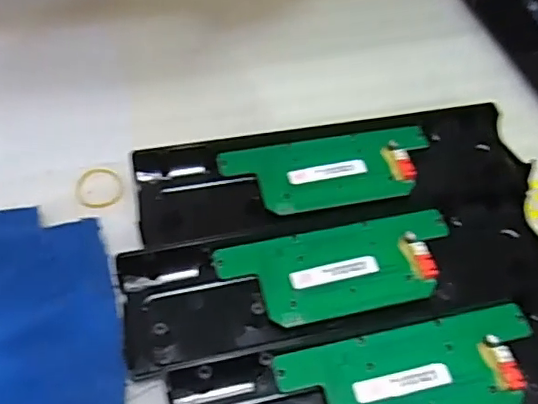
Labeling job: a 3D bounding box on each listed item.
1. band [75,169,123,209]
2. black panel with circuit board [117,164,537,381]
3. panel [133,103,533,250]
[{"bbox_3d":[-0.106,-0.009,0.360,0.029,0.006,0.035,-2,56,-6],"label":"band"},{"bbox_3d":[0.045,0.037,0.324,0.247,0.013,0.074,-10,57,-12],"label":"black panel with circuit board"},{"bbox_3d":[0.041,-0.019,0.364,0.242,0.013,0.080,-7,56,-10],"label":"panel"}]

